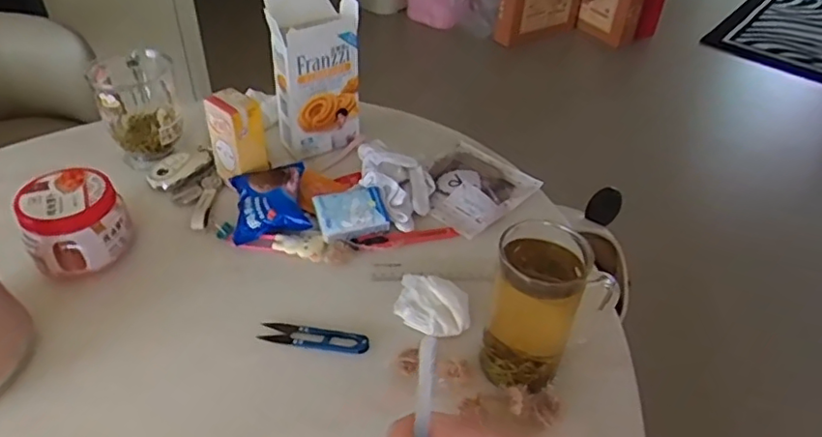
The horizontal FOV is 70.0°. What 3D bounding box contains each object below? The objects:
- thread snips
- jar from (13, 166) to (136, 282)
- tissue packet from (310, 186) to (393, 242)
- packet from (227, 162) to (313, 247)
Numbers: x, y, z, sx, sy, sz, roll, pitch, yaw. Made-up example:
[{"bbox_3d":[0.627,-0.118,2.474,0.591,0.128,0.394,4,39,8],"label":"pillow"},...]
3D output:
[{"bbox_3d":[-0.087,0.107,0.534,0.099,0.007,0.023,8,43,6],"label":"thread snips"},{"bbox_3d":[-0.331,0.004,0.587,0.088,0.071,0.088,1,43,-1],"label":"jar"},{"bbox_3d":[-0.064,-0.005,0.637,0.073,0.025,0.058,-15,61,-18],"label":"tissue packet"},{"bbox_3d":[-0.155,-0.019,0.646,0.081,0.038,0.091,-8,44,-11],"label":"packet"}]

